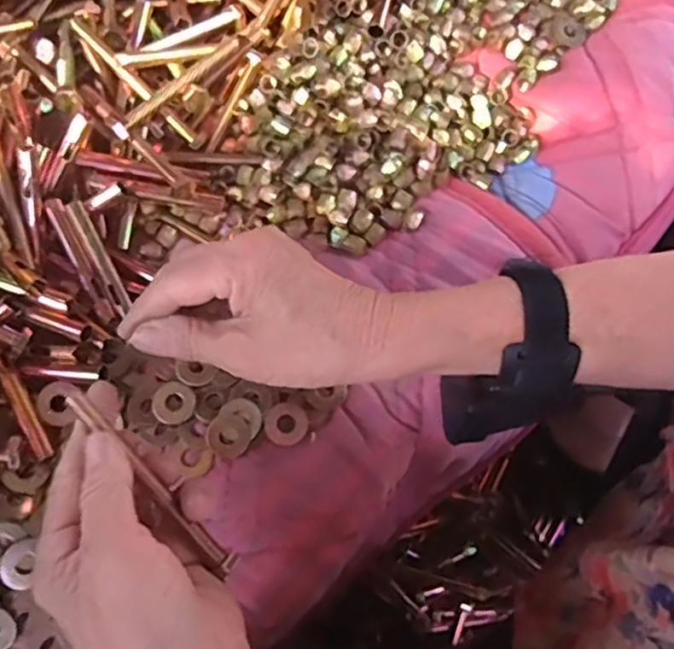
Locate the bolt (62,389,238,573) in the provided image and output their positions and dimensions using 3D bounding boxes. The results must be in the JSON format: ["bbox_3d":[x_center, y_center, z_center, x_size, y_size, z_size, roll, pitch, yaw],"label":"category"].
[{"bbox_3d":[-0.080,0.069,0.291,0.008,0.008,0.104,-42,97,-14],"label":"bolt"}]

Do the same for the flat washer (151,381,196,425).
[{"bbox_3d":[-0.094,0.046,0.382,0.025,0.004,0.024,0,71,0],"label":"flat washer"}]

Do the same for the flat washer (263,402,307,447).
[{"bbox_3d":[-0.029,0.056,0.376,0.024,0.004,0.024,0,71,0],"label":"flat washer"}]

